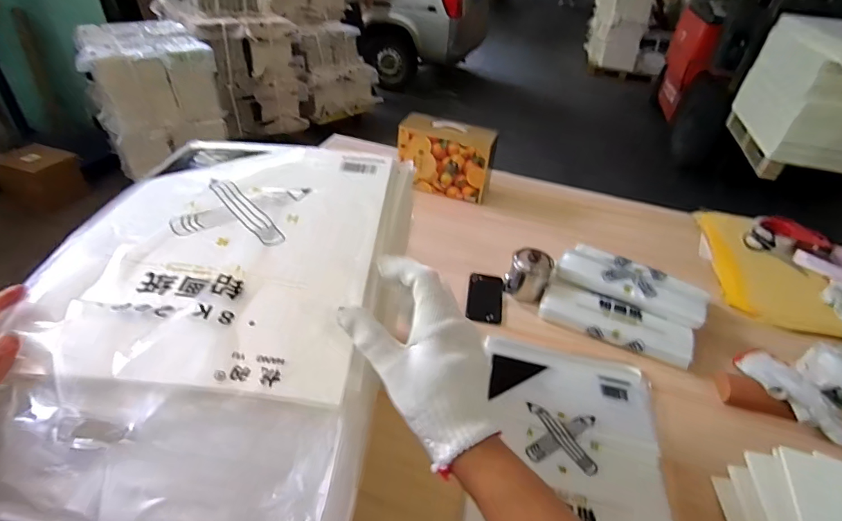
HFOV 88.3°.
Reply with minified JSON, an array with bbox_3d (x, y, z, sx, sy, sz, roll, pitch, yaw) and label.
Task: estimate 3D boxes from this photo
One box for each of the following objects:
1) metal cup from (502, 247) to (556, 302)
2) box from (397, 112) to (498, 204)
[{"bbox_3d":[0.240,0.033,0.969,0.089,0.097,0.079,22,42,19],"label":"metal cup"},{"bbox_3d":[0.074,-0.293,1.252,0.269,0.191,0.119,13,40,9],"label":"box"}]

